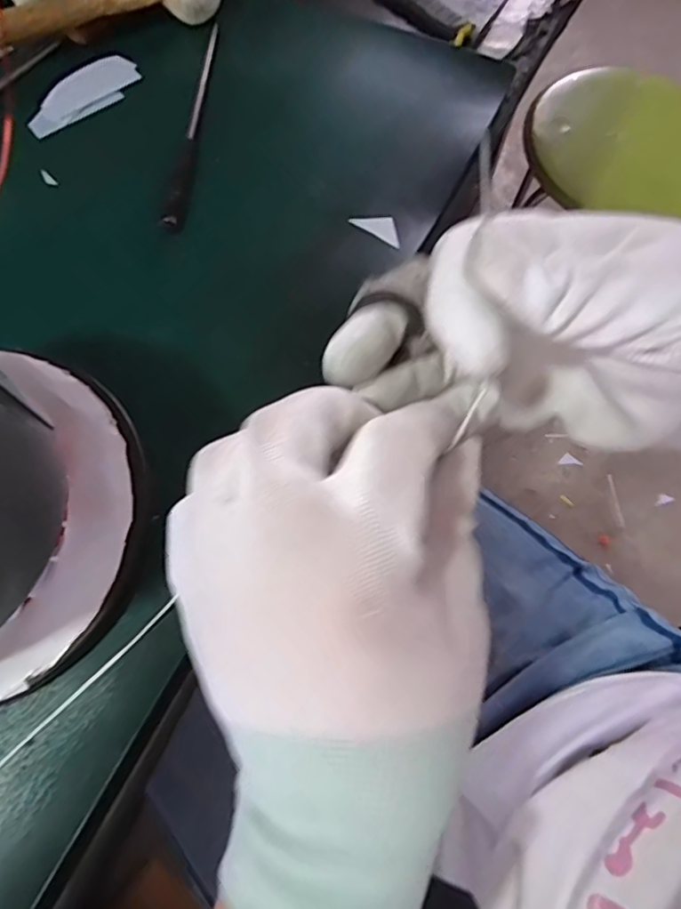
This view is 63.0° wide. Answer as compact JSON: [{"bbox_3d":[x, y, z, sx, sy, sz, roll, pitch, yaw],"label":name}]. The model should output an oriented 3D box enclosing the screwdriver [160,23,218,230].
[{"bbox_3d":[-0.109,-0.243,0.403,0.017,0.015,0.207,3,68,-1],"label":"screwdriver"}]

